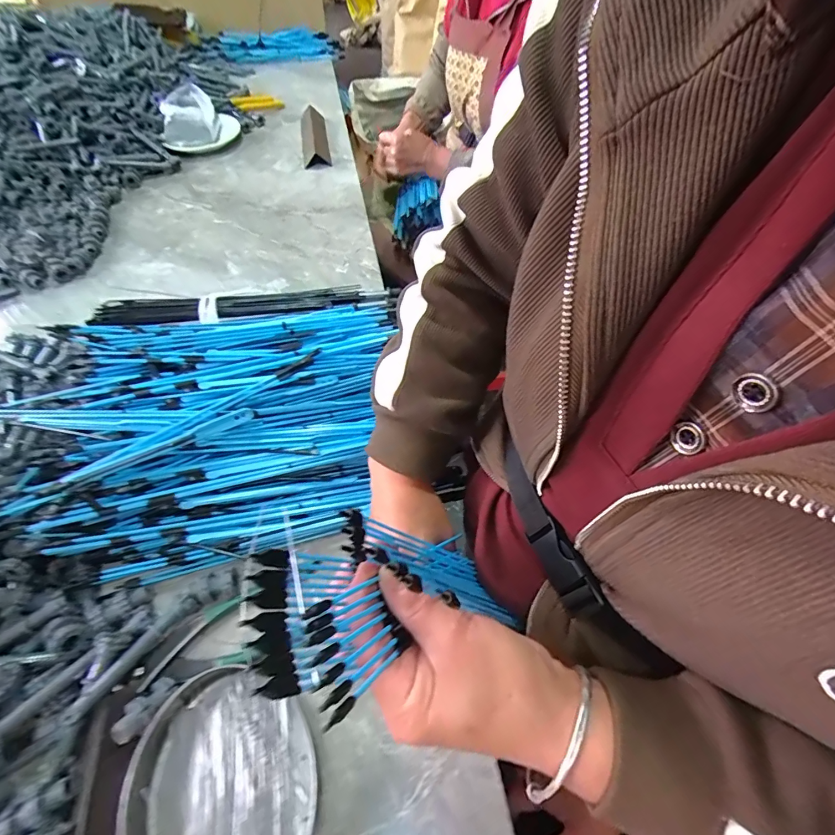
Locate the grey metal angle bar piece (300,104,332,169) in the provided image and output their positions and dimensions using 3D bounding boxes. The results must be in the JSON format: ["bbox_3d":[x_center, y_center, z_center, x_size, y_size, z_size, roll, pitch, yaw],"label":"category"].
[{"bbox_3d":[-0.203,-0.556,0.818,0.050,0.028,0.235,-8,55,-7],"label":"grey metal angle bar piece"}]

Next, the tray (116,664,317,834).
[{"bbox_3d":[-0.125,0.238,0.270,0.108,0.025,0.137,-18,57,-14],"label":"tray"}]

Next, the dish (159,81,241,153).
[{"bbox_3d":[-0.417,-0.576,0.809,0.132,0.064,0.161,-10,55,-9],"label":"dish"}]

